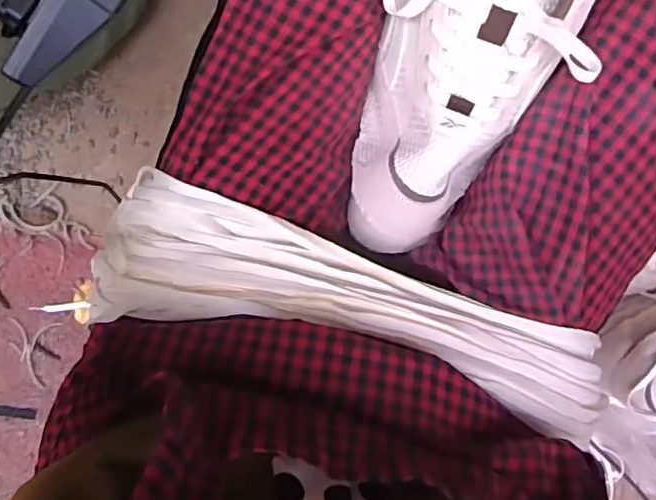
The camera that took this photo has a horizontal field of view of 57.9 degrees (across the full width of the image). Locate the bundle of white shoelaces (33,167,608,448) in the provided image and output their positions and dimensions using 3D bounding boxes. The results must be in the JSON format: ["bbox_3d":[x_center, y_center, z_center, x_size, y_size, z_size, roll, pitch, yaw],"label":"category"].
[{"bbox_3d":[0.021,0.040,0.374,0.340,0.055,0.095,17,82,-3],"label":"bundle of white shoelaces"}]

